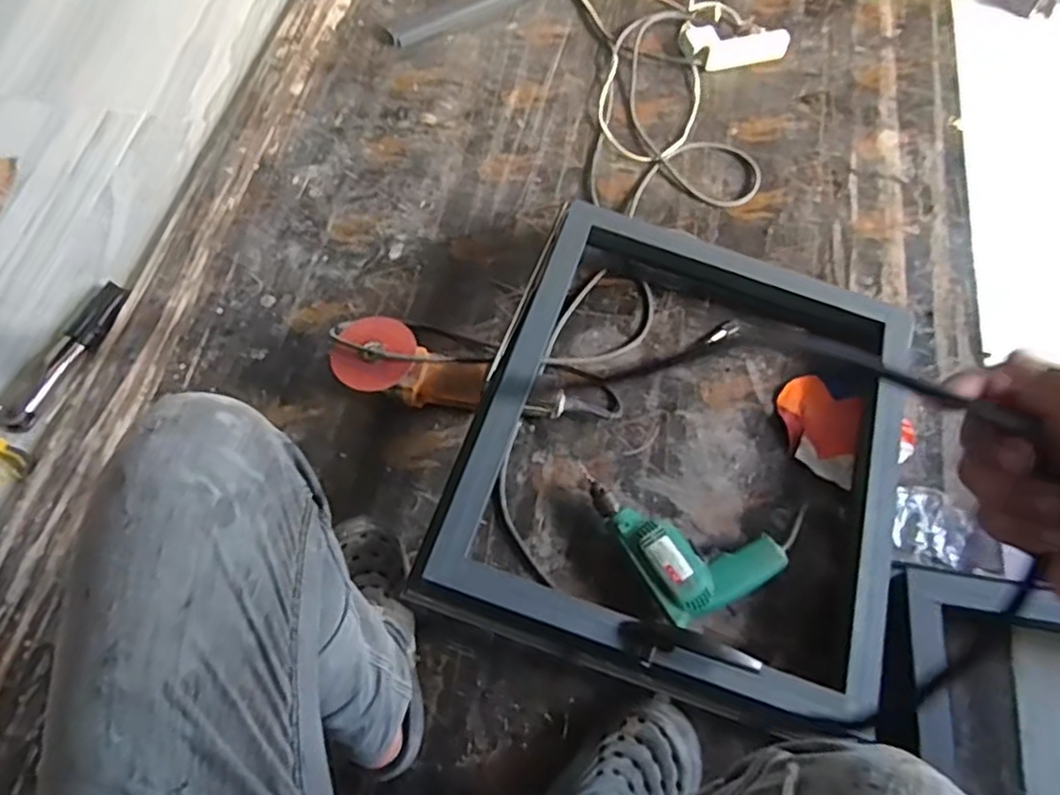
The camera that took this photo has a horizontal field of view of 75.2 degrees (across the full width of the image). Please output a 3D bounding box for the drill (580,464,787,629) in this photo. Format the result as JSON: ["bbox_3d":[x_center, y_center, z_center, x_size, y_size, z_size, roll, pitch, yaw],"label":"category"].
[{"bbox_3d":[0.176,0.147,0.821,0.157,0.062,0.218,-27,67,-12],"label":"drill"}]

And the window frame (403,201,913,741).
[{"bbox_3d":[0.194,0.039,0.820,0.489,0.081,0.588,18,65,9],"label":"window frame"}]

